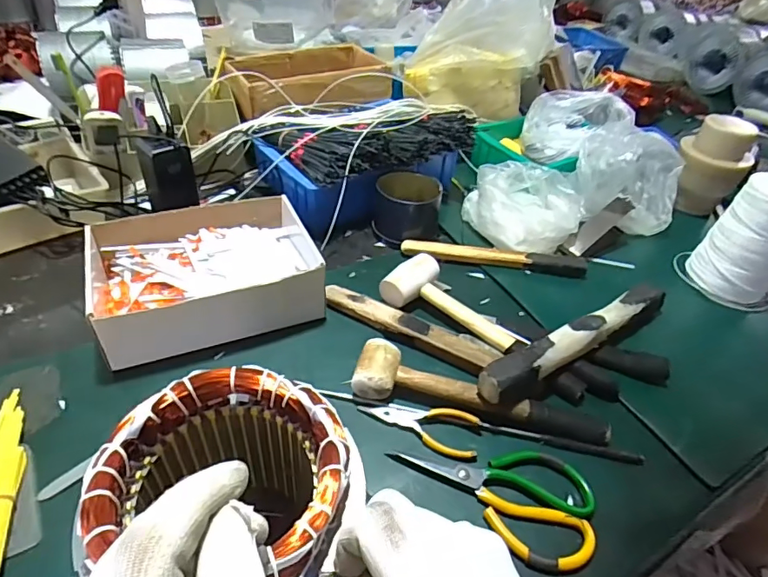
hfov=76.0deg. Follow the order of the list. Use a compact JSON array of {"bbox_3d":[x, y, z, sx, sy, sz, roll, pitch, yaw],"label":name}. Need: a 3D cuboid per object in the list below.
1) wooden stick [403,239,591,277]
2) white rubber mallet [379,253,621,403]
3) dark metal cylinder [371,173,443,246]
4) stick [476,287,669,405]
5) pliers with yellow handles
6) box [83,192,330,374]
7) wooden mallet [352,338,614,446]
[{"bbox_3d":[0.156,-0.043,0.698,0.255,0.026,0.027,8,41,1],"label":"wooden stick"},{"bbox_3d":[0.131,0.049,0.576,0.294,0.048,0.081,30,46,25],"label":"white rubber mallet"},{"bbox_3d":[0.036,-0.118,0.733,0.099,0.075,0.109,6,41,0],"label":"dark metal cylinder"},{"bbox_3d":[0.229,0.056,0.563,0.317,0.050,0.039,-21,48,-28],"label":"stick"},{"bbox_3d":[0.035,0.133,0.490,0.116,0.013,0.045,16,42,11],"label":"pliers with yellow handles"},{"bbox_3d":[-0.212,-0.017,0.588,0.237,0.080,0.188,-12,44,-20],"label":"box"},{"bbox_3d":[0.101,0.106,0.509,0.262,0.043,0.063,9,41,3],"label":"wooden mallet"}]

